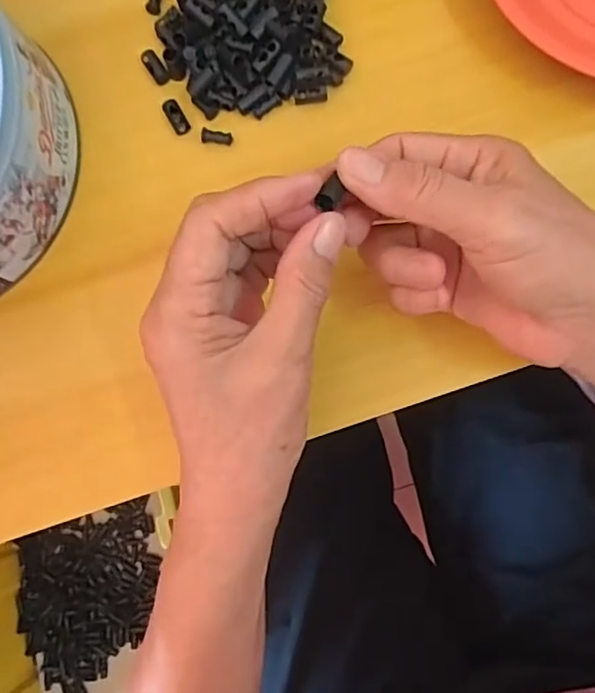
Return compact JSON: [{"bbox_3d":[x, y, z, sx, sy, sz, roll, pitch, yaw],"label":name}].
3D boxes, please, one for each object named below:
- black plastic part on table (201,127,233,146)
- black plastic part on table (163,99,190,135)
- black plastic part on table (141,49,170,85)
[{"bbox_3d":[-0.044,-0.115,0.320,0.017,0.005,0.007,3,82,5],"label":"black plastic part on table"},{"bbox_3d":[-0.067,-0.127,0.323,0.009,0.004,0.021,-29,94,0],"label":"black plastic part on table"},{"bbox_3d":[-0.079,-0.156,0.327,0.009,0.005,0.021,-33,80,-1],"label":"black plastic part on table"}]

